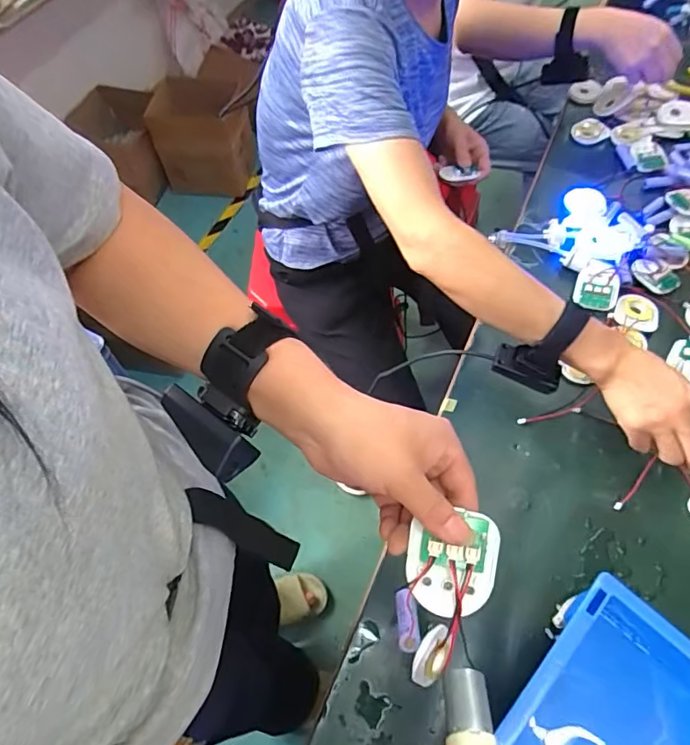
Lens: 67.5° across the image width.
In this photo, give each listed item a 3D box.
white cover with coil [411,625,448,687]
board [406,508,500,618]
[{"bbox_3d":[0.072,0.243,0.438,0.008,0.047,0.045,14,32,43],"label":"white cover with coil"},{"bbox_3d":[0.059,0.107,0.289,0.048,0.011,0.056,10,83,11],"label":"board"}]

